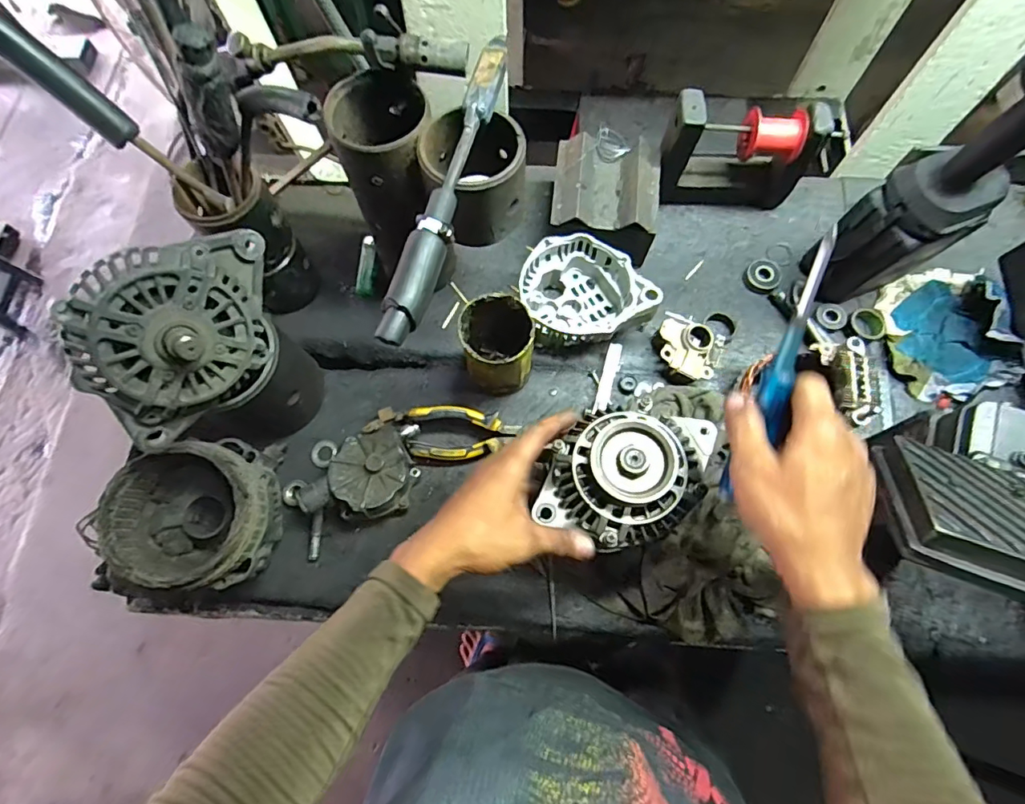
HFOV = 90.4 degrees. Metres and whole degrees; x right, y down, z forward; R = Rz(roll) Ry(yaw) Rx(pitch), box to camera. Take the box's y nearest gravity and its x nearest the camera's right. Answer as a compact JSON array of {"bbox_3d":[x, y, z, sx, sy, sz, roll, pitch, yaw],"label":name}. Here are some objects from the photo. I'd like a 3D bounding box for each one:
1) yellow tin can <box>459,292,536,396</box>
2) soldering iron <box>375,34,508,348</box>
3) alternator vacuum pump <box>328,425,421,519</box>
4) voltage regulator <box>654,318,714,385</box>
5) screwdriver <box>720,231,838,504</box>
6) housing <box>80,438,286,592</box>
[{"bbox_3d":[-0.015,-0.059,0.547,0.072,0.117,0.084,-11,71,-3],"label":"yellow tin can"},{"bbox_3d":[-0.046,-0.169,0.391,0.028,0.028,0.272,16,72,6],"label":"soldering iron"},{"bbox_3d":[-0.144,0.075,0.538,0.081,0.055,0.085,0,71,1],"label":"alternator vacuum pump"},{"bbox_3d":[0.196,-0.055,0.580,0.063,0.034,0.065,4,71,3],"label":"voltage regulator"},{"bbox_3d":[0.183,-0.014,0.349,0.022,0.018,0.197,12,114,5],"label":"screwdriver"},{"bbox_3d":[-0.305,0.107,0.497,0.137,0.110,0.141,-6,71,-1],"label":"housing"}]

